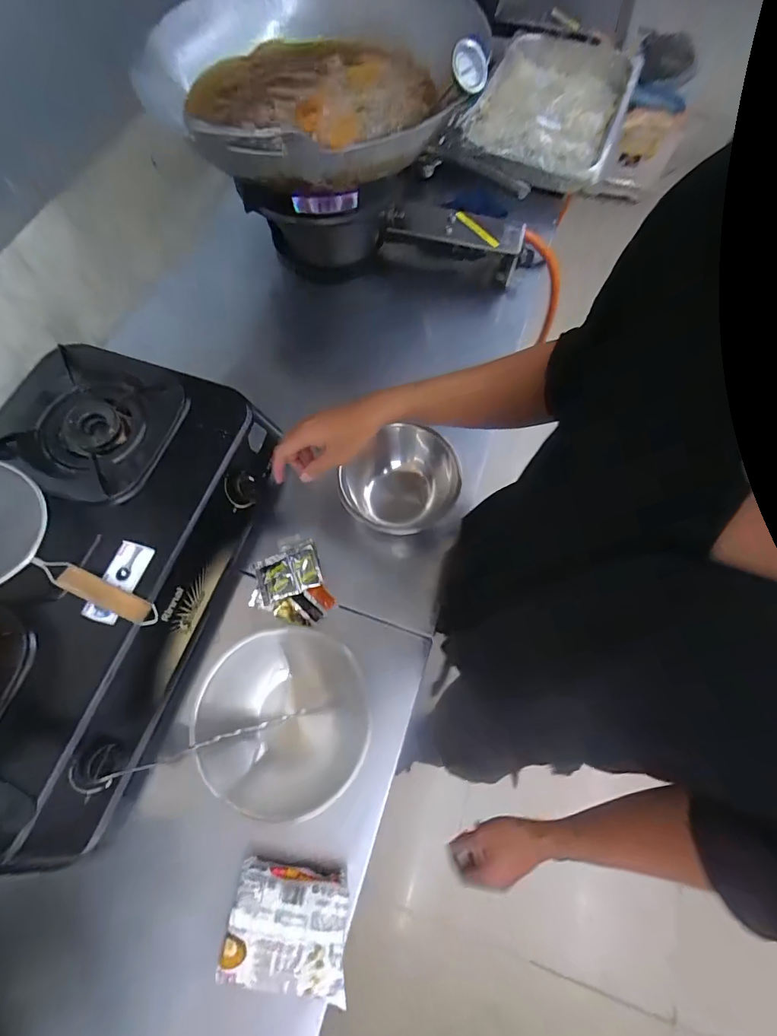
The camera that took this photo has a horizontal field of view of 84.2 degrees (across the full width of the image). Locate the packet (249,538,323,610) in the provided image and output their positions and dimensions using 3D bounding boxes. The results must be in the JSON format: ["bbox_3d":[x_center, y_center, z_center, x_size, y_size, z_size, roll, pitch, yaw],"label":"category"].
[{"bbox_3d":[-0.147,0.076,0.605,0.103,0.021,0.076,-23,70,-10],"label":"packet"}]

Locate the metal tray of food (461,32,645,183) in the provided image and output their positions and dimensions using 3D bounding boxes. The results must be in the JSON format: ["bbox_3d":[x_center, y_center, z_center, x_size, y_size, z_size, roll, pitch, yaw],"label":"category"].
[{"bbox_3d":[0.364,-0.914,0.956,0.312,0.062,0.452,20,68,7],"label":"metal tray of food"}]

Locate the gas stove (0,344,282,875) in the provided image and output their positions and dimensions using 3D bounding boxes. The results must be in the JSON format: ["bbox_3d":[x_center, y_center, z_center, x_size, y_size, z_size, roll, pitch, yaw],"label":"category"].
[{"bbox_3d":[-0.385,0.069,0.543,0.328,0.128,0.584,15,68,5],"label":"gas stove"}]

